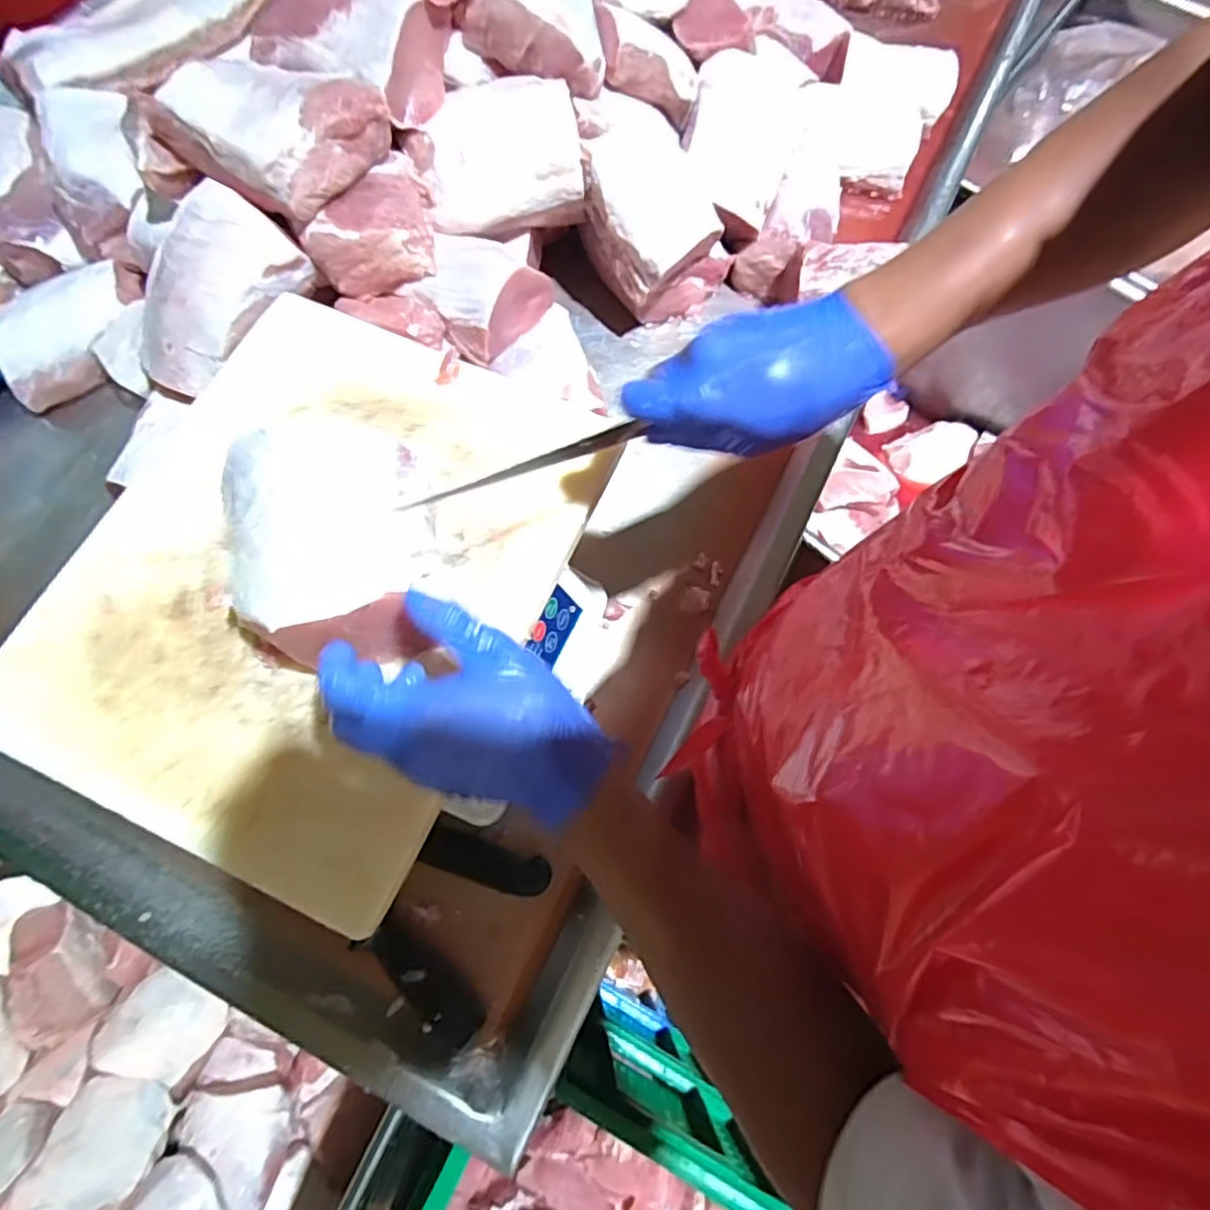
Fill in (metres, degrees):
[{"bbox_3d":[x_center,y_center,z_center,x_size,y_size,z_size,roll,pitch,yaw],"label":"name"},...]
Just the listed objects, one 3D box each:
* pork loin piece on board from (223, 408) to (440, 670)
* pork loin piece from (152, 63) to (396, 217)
[{"bbox_3d":[-0.171,-0.044,0.402,0.114,0.066,0.154,-13,72,-7],"label":"pork loin piece on board"},{"bbox_3d":[-0.296,-0.432,0.554,0.180,0.055,0.125,33,73,8],"label":"pork loin piece"}]

